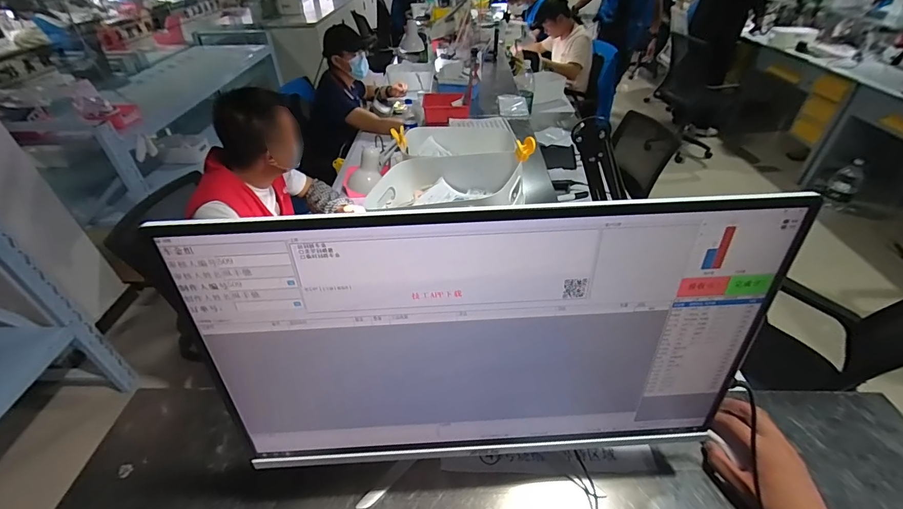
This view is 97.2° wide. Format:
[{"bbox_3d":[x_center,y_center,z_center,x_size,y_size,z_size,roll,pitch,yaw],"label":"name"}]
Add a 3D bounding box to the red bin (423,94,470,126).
[{"bbox_3d":[-0.025,-0.551,1.506,0.171,0.067,0.168,-7,41,-7],"label":"red bin"}]

